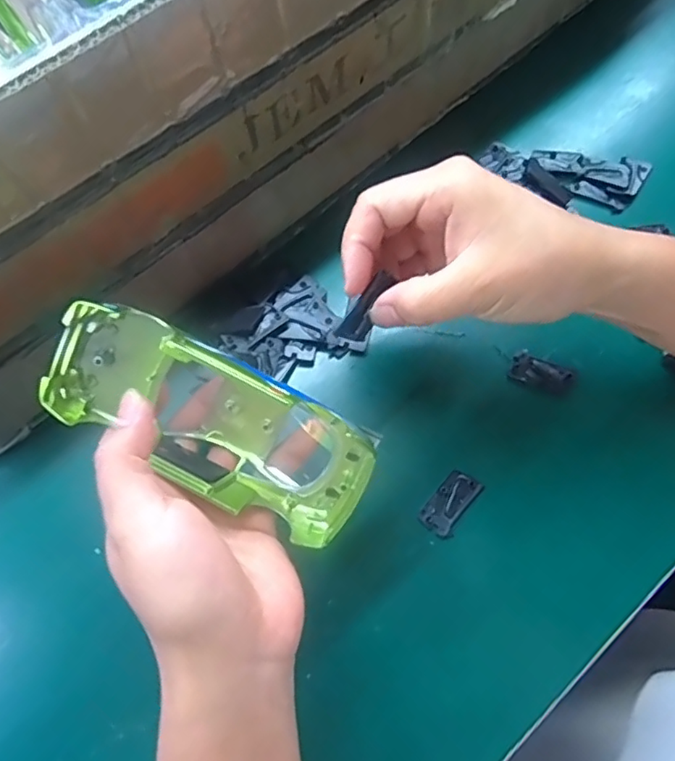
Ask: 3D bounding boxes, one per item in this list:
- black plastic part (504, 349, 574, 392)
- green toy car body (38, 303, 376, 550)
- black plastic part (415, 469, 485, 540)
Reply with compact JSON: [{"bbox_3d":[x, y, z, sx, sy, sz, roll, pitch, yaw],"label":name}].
[{"bbox_3d":[0.111,-0.004,0.315,0.032,0.004,0.017,21,71,8],"label":"black plastic part"},{"bbox_3d":[-0.053,0.018,0.244,0.137,0.043,0.064,27,101,-12],"label":"green toy car body"},{"bbox_3d":[0.057,0.061,0.290,0.018,0.004,0.034,37,74,13],"label":"black plastic part"}]

